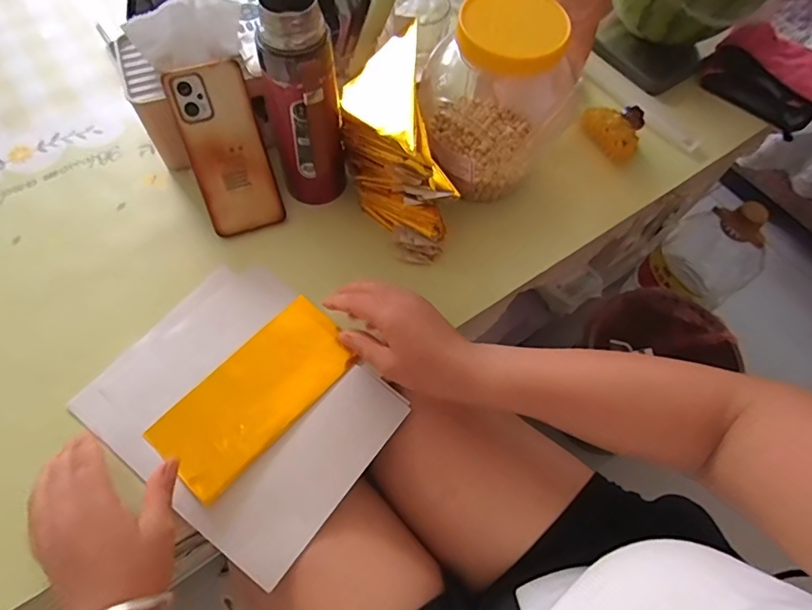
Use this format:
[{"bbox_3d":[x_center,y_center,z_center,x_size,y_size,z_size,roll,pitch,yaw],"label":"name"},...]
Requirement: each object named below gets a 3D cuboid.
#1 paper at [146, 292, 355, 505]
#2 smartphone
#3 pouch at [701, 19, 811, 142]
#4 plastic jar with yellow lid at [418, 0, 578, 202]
[{"bbox_3d":[-0.135,0.078,0.468,0.089,0.007,0.184,40,65,14],"label":"paper"},{"bbox_3d":[-0.179,-0.153,0.514,0.075,0.010,0.161,-18,110,-12],"label":"smartphone"},{"bbox_3d":[0.481,-0.298,0.654,0.155,0.051,0.137,42,68,16],"label":"pouch"},{"bbox_3d":[0.086,-0.214,0.506,0.145,0.169,0.131,19,64,6],"label":"plastic jar with yellow lid"}]

